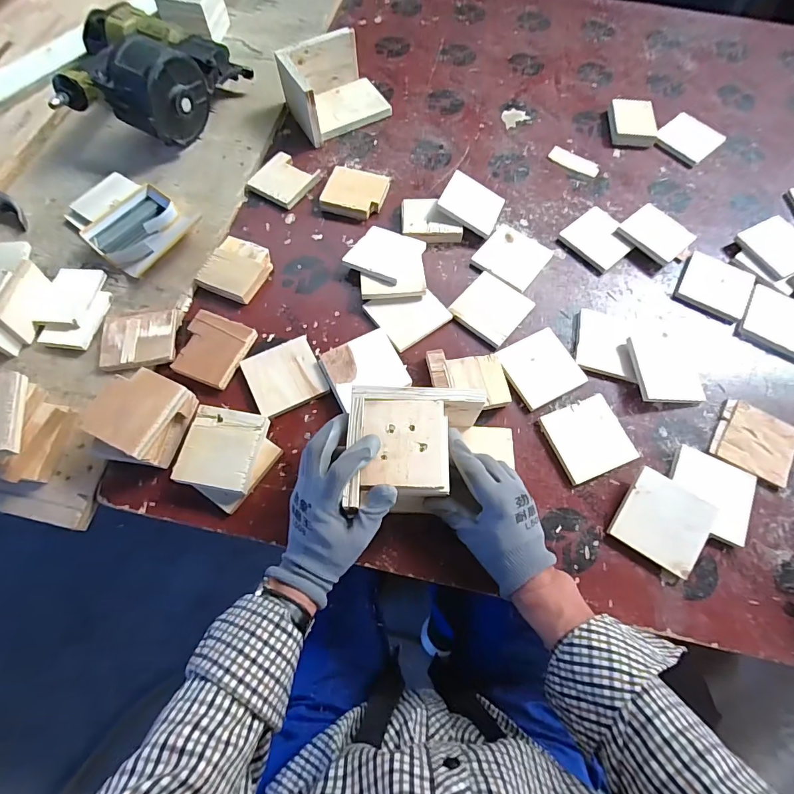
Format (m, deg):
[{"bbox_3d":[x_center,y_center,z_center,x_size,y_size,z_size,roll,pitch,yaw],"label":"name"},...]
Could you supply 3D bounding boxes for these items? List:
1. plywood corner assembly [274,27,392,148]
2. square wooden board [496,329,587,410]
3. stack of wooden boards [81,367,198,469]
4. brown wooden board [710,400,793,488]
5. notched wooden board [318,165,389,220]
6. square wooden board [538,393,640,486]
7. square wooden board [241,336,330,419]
[{"bbox_3d":[-0.109,-0.533,0.720,0.158,0.090,0.129,-31,73,-13],"label":"plywood corner assembly"},{"bbox_3d":[0.189,-0.039,0.557,0.093,0.009,0.091,-26,72,-11],"label":"square wooden board"},{"bbox_3d":[-0.297,0.025,0.489,0.087,0.057,0.102,15,69,4],"label":"stack of wooden boards"},{"bbox_3d":[0.452,0.056,0.531,0.089,0.009,0.089,29,71,9],"label":"brown wooden board"},{"bbox_3d":[-0.066,-0.324,0.669,0.094,0.025,0.081,14,69,4],"label":"notched wooden board"},{"bbox_3d":[0.236,0.050,0.522,0.092,0.009,0.091,-21,71,-9],"label":"square wooden board"},{"bbox_3d":[-0.144,-0.026,0.548,0.090,0.013,0.086,-26,72,-11],"label":"square wooden board"}]

